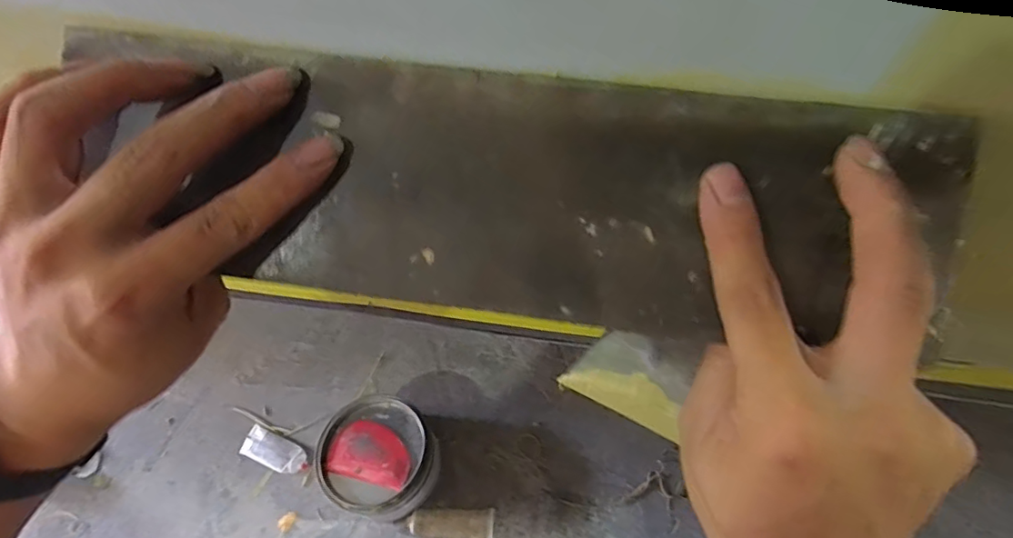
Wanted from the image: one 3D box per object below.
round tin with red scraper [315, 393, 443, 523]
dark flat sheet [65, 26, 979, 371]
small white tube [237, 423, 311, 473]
[{"bbox_3d":[-0.175,0.263,0.730,0.152,0.101,0.140,0,59,0],"label":"round tin with red scraper"},{"bbox_3d":[0.010,-0.027,0.195,0.289,0.005,0.091,7,95,4],"label":"dark flat sheet"},{"bbox_3d":[-0.346,0.277,0.790,0.114,0.031,0.046,20,63,14],"label":"small white tube"}]

